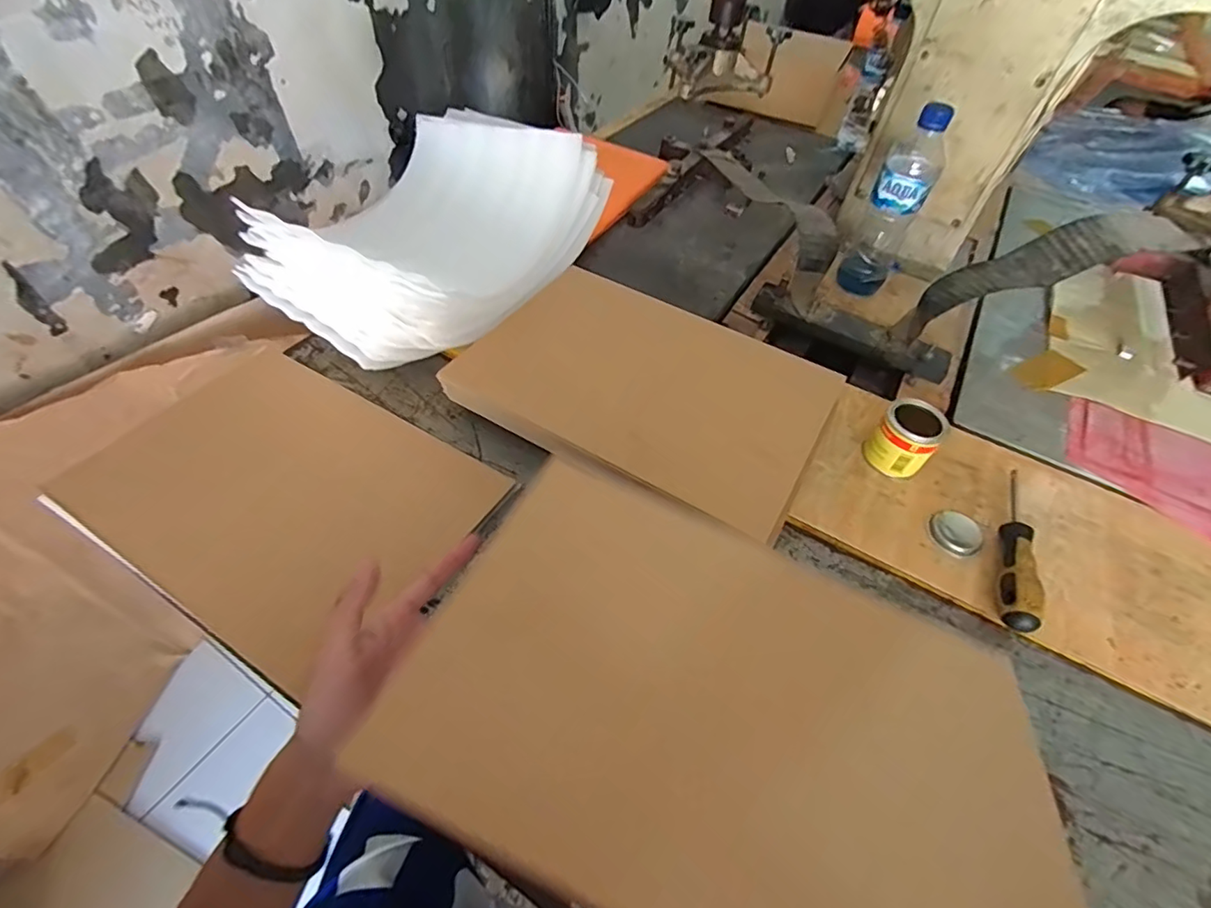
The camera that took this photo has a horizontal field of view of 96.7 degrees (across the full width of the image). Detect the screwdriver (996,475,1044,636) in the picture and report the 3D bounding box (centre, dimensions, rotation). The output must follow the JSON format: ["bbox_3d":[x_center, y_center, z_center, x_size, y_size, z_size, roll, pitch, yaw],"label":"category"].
[{"bbox_3d":[0.367,0.075,0.478,0.028,0.030,0.181,25,53,15],"label":"screwdriver"}]

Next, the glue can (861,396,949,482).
[{"bbox_3d":[0.292,-0.013,0.526,0.054,0.059,0.051,2,51,-3],"label":"glue can"}]

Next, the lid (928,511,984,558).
[{"bbox_3d":[0.318,0.071,0.488,0.035,0.015,0.043,-32,59,-26],"label":"lid"}]

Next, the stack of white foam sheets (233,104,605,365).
[{"bbox_3d":[-0.201,-0.263,0.609,0.281,0.112,0.336,29,54,18],"label":"stack of white foam sheets"}]

